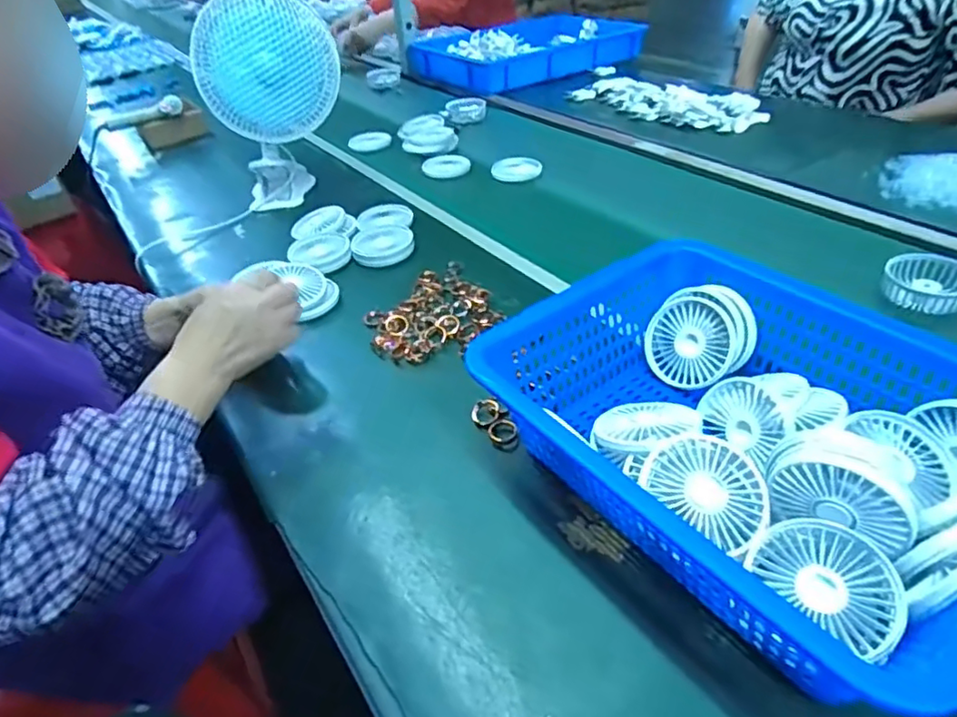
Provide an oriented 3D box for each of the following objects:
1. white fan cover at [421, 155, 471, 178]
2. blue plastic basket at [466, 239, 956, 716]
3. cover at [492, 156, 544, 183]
[{"bbox_3d":[-0.063,-0.361,1.135,0.078,0.014,0.087,-32,46,-29],"label":"white fan cover"},{"bbox_3d":[0.214,0.061,0.487,0.273,0.119,0.380,-28,45,-26],"label":"blue plastic basket"},{"bbox_3d":[0.068,-0.340,1.085,0.087,0.014,0.085,-3,39,2],"label":"cover"}]

